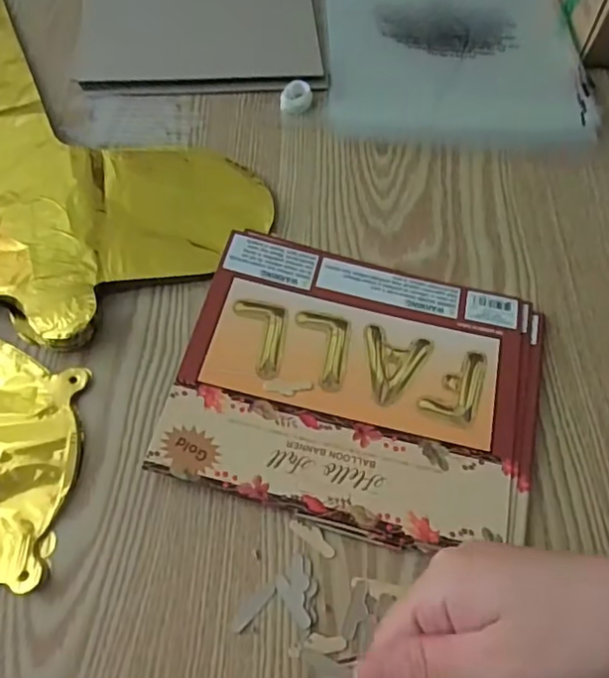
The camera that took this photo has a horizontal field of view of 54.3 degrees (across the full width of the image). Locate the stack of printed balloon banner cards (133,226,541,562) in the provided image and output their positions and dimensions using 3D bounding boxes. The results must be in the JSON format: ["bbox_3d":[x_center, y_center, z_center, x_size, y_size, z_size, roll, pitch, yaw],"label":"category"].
[{"bbox_3d":[0.033,0.024,0.351,0.202,0.014,0.171,15,61,7],"label":"stack of printed balloon banner cards"}]

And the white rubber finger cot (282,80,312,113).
[{"bbox_3d":[-0.006,-0.191,0.468,0.024,0.010,0.029,1,60,-1],"label":"white rubber finger cot"}]

